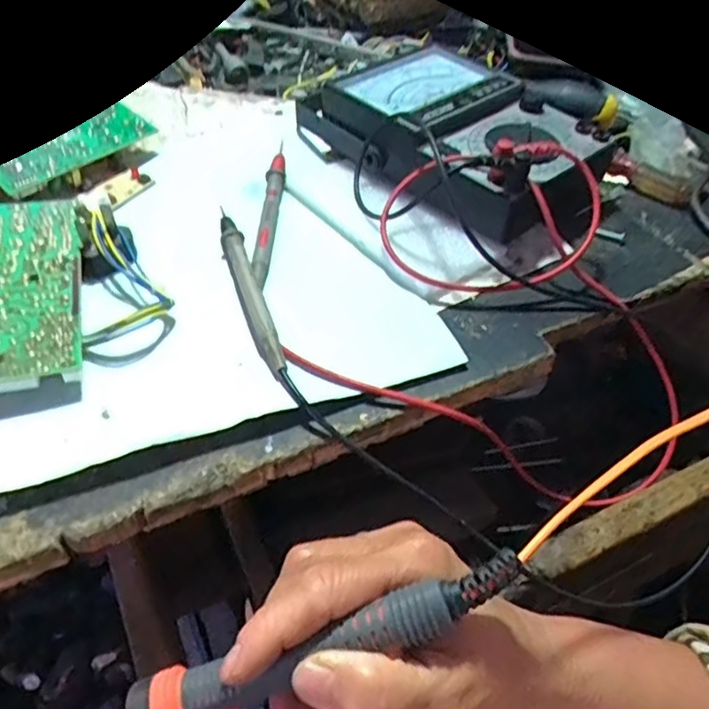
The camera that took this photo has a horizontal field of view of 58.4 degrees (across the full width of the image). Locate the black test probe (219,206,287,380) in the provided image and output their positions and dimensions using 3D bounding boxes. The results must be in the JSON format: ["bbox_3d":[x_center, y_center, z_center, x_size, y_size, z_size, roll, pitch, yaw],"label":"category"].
[{"bbox_3d":[-0.057,-0.035,0.341,0.013,0.013,0.125,-12,49,-14],"label":"black test probe"}]

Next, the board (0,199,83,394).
[{"bbox_3d":[-0.170,-0.033,0.331,0.053,0.020,0.137,-10,48,-13],"label":"board"}]

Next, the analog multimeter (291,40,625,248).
[{"bbox_3d":[0.066,-0.142,0.412,0.126,0.062,0.190,-33,57,-30],"label":"analog multimeter"}]

